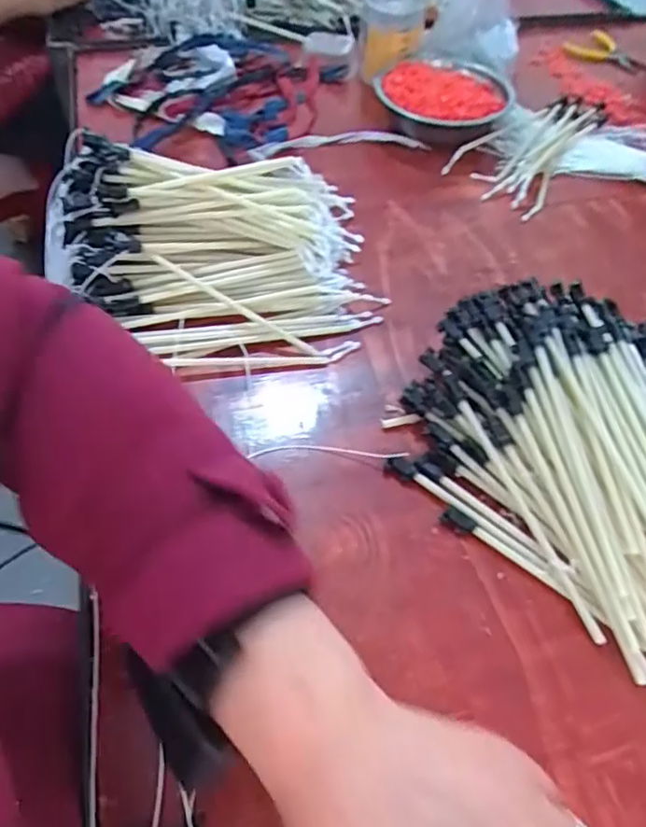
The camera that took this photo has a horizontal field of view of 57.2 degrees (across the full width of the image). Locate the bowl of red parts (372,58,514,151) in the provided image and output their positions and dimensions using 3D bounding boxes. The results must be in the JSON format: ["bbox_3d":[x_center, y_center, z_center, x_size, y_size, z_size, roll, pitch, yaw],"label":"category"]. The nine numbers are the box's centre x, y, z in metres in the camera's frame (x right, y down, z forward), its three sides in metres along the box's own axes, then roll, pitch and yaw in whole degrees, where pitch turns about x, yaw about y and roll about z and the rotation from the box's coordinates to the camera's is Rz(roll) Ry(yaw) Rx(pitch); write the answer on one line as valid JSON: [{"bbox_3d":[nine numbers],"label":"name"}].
[{"bbox_3d":[0.143,-0.377,0.721,0.154,0.053,0.145,1,52,-2],"label":"bowl of red parts"}]

